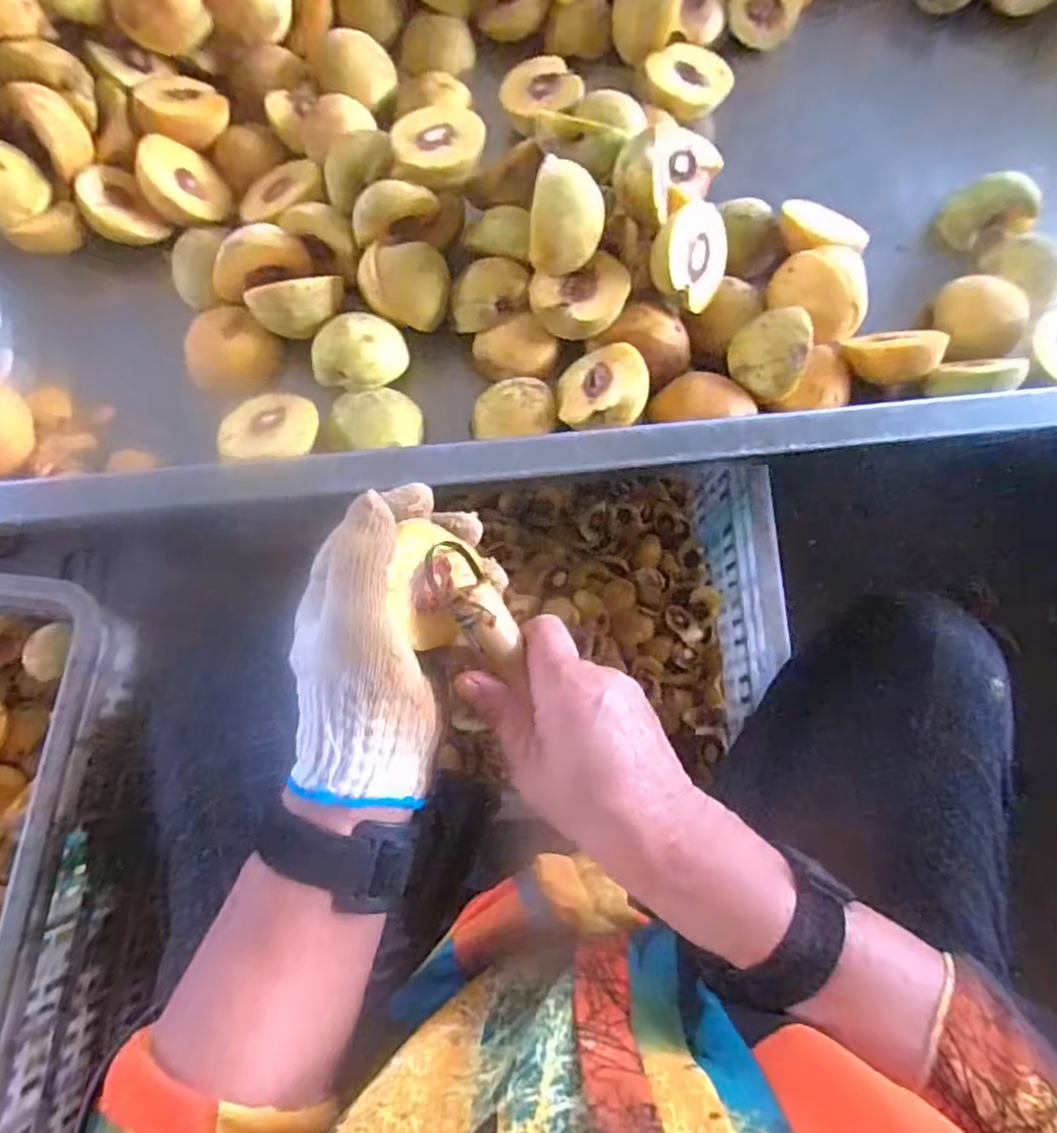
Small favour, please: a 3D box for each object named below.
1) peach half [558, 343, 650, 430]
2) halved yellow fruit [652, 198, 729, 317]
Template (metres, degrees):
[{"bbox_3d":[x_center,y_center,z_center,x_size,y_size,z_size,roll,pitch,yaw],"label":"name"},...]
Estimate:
[{"bbox_3d":[0.050,-0.106,0.428,0.055,0.032,0.055,-8,60,31],"label":"peach half"},{"bbox_3d":[0.100,-0.194,0.426,0.052,0.019,0.058,13,96,-40],"label":"halved yellow fruit"}]

